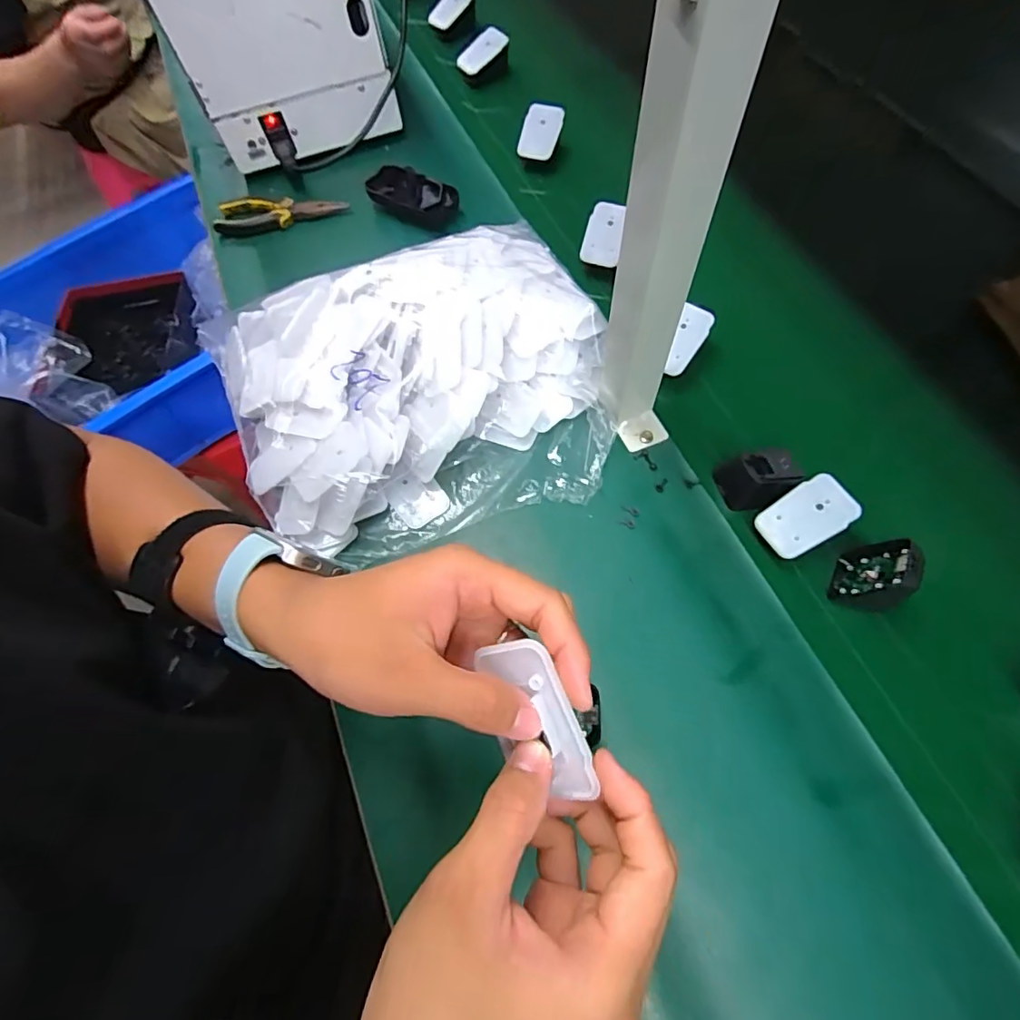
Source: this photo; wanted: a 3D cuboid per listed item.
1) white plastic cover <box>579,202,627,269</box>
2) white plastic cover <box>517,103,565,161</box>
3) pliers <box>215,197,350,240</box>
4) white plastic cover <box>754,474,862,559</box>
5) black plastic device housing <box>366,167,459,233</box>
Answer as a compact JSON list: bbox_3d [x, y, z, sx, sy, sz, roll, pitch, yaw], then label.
[{"bbox_3d":[0.099,-0.294,0.572,0.041,0.008,0.066,10,92,15],"label":"white plastic cover"},{"bbox_3d":[0.037,-0.460,0.654,0.045,0.011,0.061,16,105,-2],"label":"white plastic cover"},{"bbox_3d":[-0.273,-0.353,0.640,0.151,0.012,0.051,-4,66,3],"label":"pliers"},{"bbox_3d":[0.235,0.005,0.425,0.071,0.004,0.046,-38,71,7],"label":"white plastic cover"},{"bbox_3d":[-0.115,-0.364,0.628,0.113,0.029,0.057,32,72,17],"label":"black plastic device housing"}]

